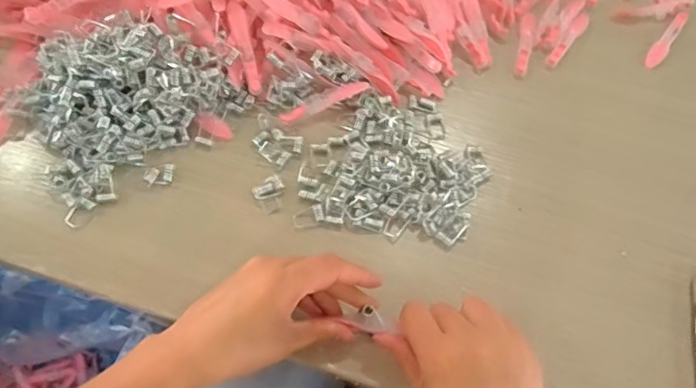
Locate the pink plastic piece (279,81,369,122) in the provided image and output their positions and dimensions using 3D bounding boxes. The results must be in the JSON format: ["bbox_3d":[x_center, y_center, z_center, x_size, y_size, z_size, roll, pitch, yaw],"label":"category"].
[{"bbox_3d":[-0.018,-0.078,0.431,0.077,0.005,0.014,-24,68,-14],"label":"pink plastic piece"}]

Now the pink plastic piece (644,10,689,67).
[{"bbox_3d":[0.298,-0.144,0.491,0.015,0.007,0.080,39,68,15],"label":"pink plastic piece"}]

